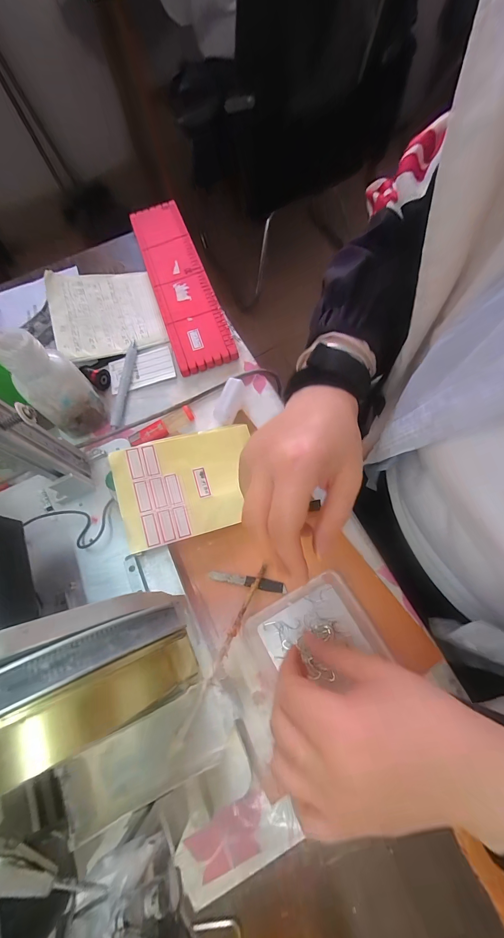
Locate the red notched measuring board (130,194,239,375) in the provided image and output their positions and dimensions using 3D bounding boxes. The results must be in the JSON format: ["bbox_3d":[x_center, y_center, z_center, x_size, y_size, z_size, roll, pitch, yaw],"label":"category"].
[{"bbox_3d":[-0.106,-0.275,0.461,0.081,0.011,0.325,-20,76,-1],"label":"red notched measuring board"}]

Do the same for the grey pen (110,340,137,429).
[{"bbox_3d":[-0.168,-0.114,0.413,0.012,0.014,0.135,1,70,5],"label":"grey pen"}]

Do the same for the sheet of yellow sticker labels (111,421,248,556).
[{"bbox_3d":[-0.065,0.015,0.328,0.140,0.007,0.106,-14,80,-19],"label":"sheet of yellow sticker labels"}]

